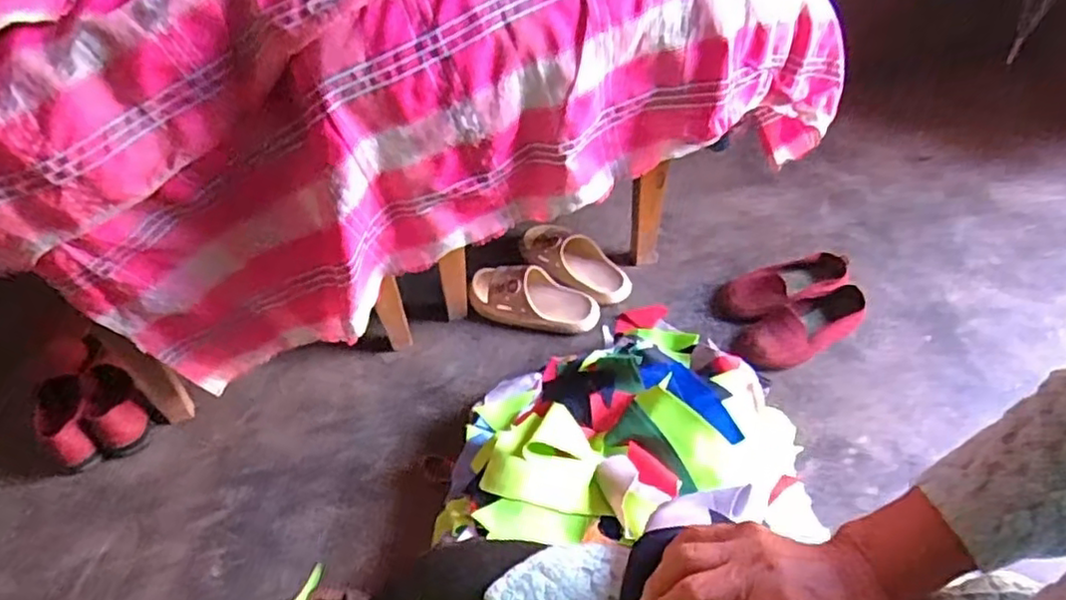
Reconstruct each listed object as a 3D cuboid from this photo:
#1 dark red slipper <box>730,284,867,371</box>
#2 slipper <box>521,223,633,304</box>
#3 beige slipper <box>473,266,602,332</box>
[{"bbox_3d":[0.433,0.047,1.078,0.229,0.048,0.090,-19,51,-13],"label":"dark red slipper"},{"bbox_3d":[0.077,-0.067,1.177,0.206,0.060,0.086,27,55,23],"label":"slipper"},{"bbox_3d":[0.002,-0.005,1.130,0.219,0.064,0.093,9,50,10],"label":"beige slipper"}]

